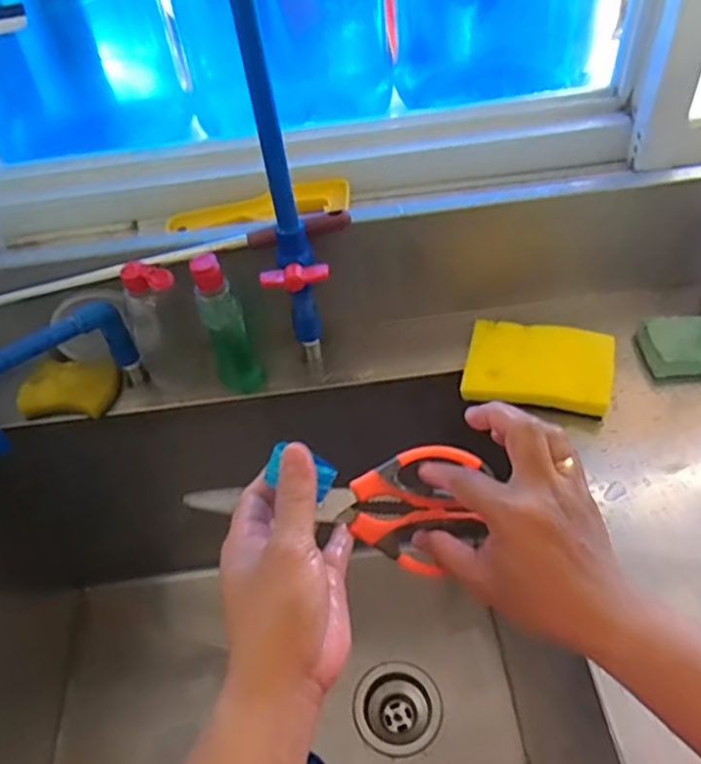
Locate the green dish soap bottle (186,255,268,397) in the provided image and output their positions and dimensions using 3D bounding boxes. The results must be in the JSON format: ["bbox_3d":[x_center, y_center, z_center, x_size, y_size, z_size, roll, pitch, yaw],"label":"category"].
[{"bbox_3d":[-0.128,-0.055,0.693,0.044,0.175,0.034,-18,50,-10],"label":"green dish soap bottle"}]

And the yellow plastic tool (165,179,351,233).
[{"bbox_3d":[-0.099,-0.190,0.716,0.198,0.018,0.044,-8,49,-1],"label":"yellow plastic tool"}]

